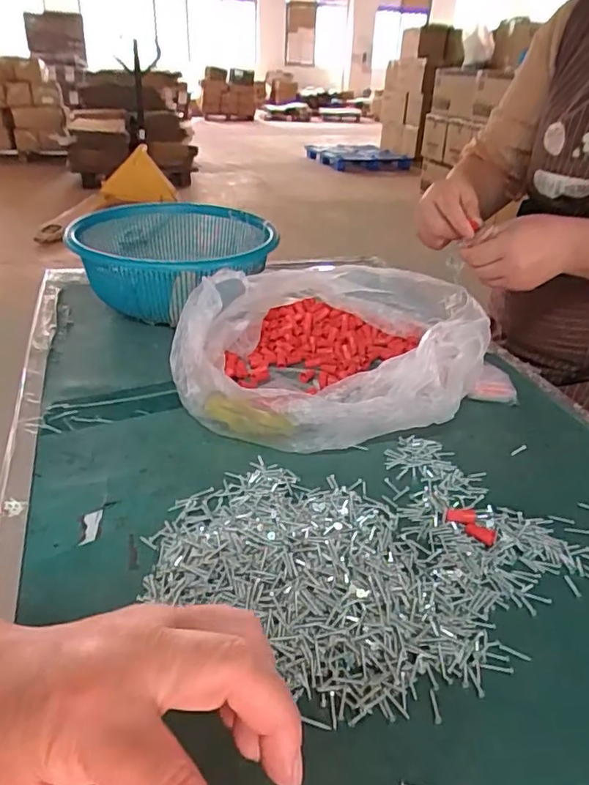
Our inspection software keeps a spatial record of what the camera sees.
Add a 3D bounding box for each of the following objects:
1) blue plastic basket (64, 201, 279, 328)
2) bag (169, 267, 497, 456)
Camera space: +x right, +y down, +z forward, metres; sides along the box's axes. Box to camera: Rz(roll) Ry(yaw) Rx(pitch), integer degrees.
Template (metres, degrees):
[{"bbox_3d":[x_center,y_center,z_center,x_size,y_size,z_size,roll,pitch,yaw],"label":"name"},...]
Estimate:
[{"bbox_3d":[-0.180,-0.194,0.839,0.299,0.115,0.338,3,31,1],"label":"blue plastic basket"},{"bbox_3d":[0.052,-0.055,0.643,0.359,0.087,0.320,10,31,10],"label":"bag"}]

